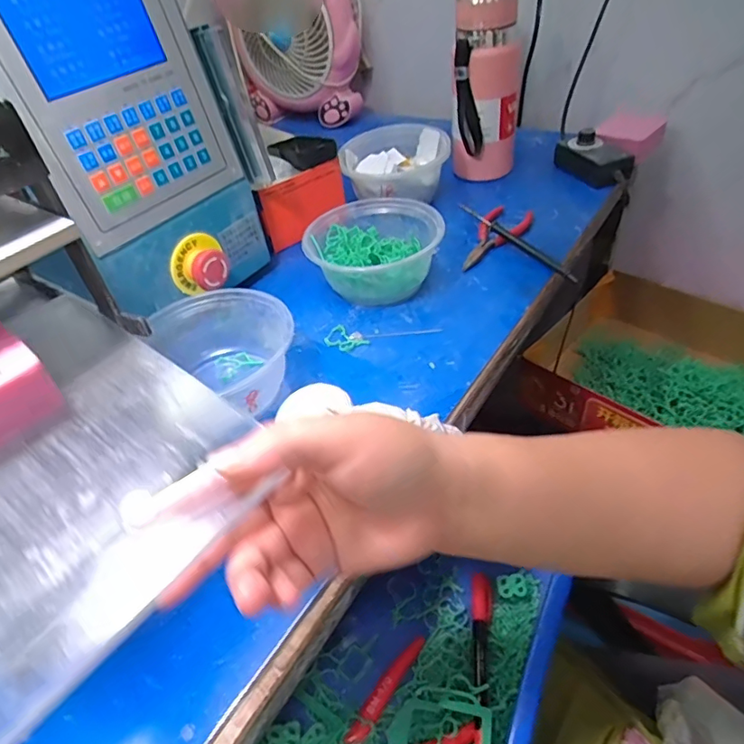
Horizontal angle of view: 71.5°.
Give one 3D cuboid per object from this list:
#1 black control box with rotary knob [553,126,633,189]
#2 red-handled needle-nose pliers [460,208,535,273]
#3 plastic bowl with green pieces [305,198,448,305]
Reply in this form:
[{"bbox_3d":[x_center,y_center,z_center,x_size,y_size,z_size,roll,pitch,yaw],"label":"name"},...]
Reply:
[{"bbox_3d":[0.280,-0.271,0.650,0.042,0.052,0.095,-20,45,-12],"label":"black control box with rotary knob"},{"bbox_3d":[0.136,-0.148,0.565,0.048,0.016,0.129,18,49,25],"label":"red-handled needle-nose pliers"},{"bbox_3d":[0.005,-0.125,0.526,0.128,0.064,0.121,-4,43,4],"label":"plastic bowl with green pieces"}]

